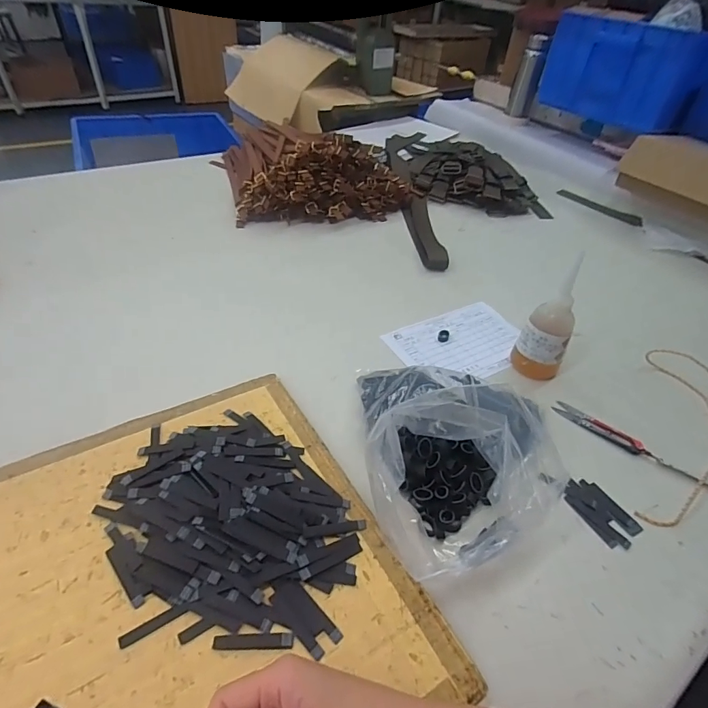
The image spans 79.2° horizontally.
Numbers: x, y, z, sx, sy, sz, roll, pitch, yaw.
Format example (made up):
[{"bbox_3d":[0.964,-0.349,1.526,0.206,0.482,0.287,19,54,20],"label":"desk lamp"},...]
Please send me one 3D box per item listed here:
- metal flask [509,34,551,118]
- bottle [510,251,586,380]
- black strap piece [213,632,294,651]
[{"bbox_3d":[0.513,-0.810,1.261,0.066,0.194,0.056,15,44,9],"label":"metal flask"},{"bbox_3d":[0.259,-0.038,0.555,0.060,0.155,0.055,30,48,23],"label":"bottle"},{"bbox_3d":[-0.078,0.222,0.331,0.060,0.004,0.011,2,43,-5],"label":"black strap piece"}]

